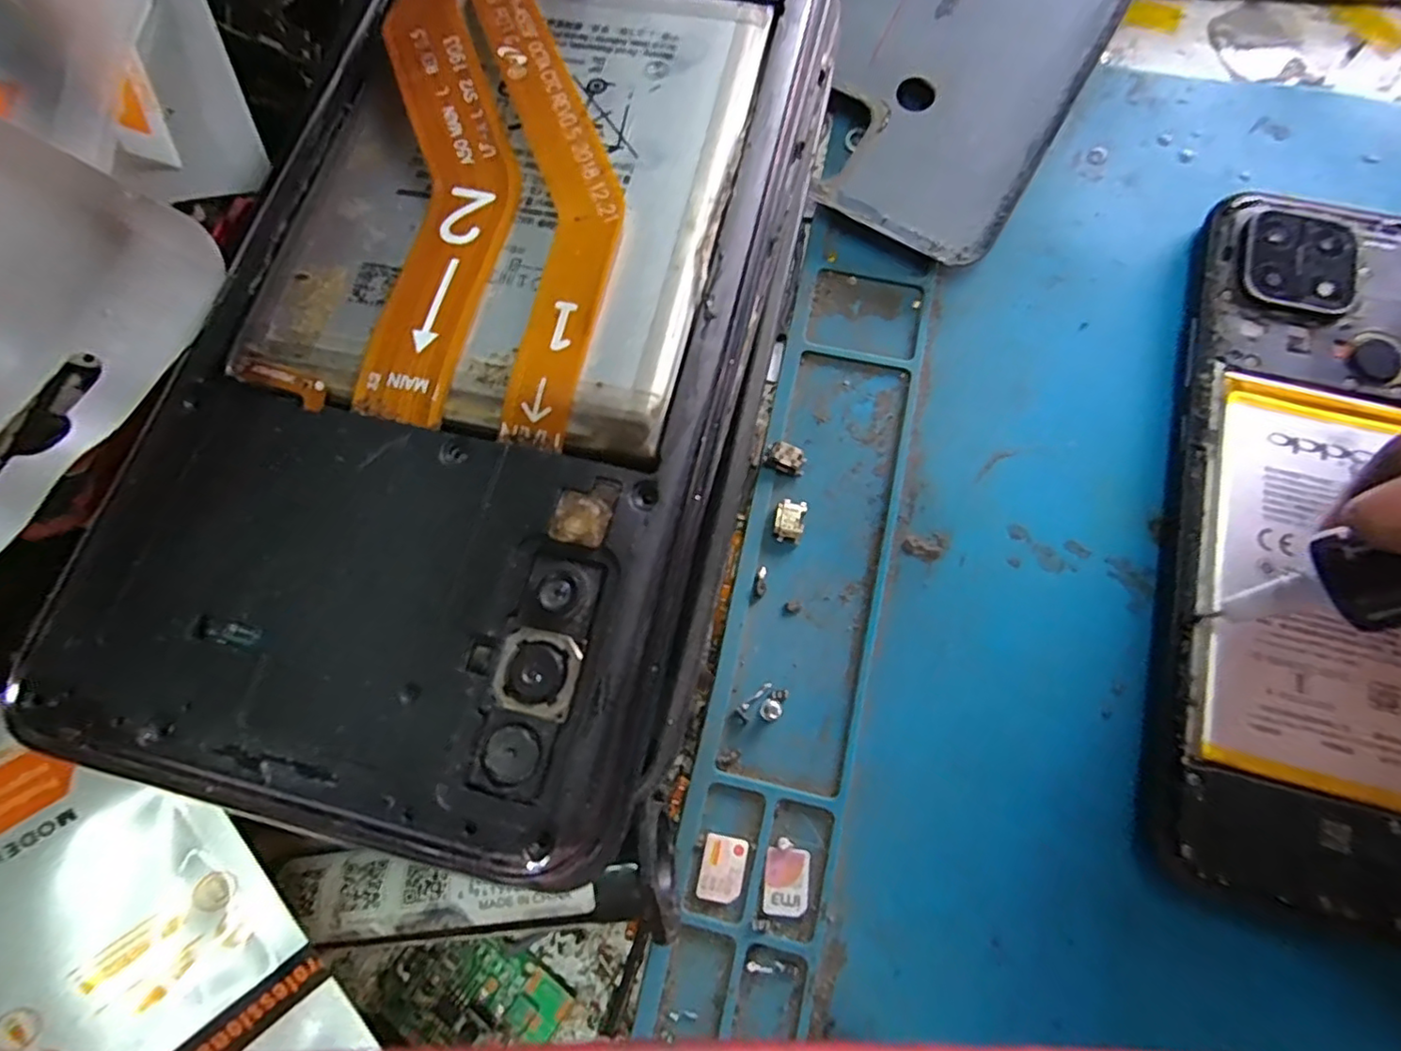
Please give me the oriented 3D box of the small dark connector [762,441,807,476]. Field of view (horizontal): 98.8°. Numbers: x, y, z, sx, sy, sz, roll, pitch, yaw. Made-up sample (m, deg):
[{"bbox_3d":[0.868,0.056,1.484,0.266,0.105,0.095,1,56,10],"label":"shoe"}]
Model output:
[{"bbox_3d":[0.020,-0.016,0.142,0.010,0.004,0.007,24,80,4],"label":"small dark connector"}]

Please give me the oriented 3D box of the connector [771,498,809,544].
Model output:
[{"bbox_3d":[0.021,-0.001,0.139,0.007,0.004,0.010,17,80,2],"label":"connector"}]

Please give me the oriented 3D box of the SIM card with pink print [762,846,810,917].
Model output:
[{"bbox_3d":[0.018,0.073,0.124,0.009,0.004,0.012,6,77,3],"label":"SIM card with pink print"}]

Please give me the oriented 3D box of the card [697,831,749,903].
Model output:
[{"bbox_3d":[0.005,0.071,0.124,0.009,0.004,0.012,14,76,-1],"label":"card"}]

